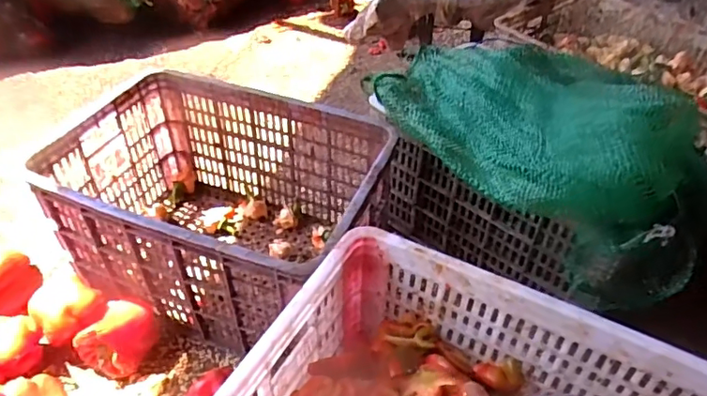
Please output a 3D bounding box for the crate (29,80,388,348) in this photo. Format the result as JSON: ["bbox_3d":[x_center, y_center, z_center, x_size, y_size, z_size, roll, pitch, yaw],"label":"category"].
[{"bbox_3d":[-0.221,0.028,0.957,0.510,0.297,0.365,15,44,13],"label":"crate"}]

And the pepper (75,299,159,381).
[{"bbox_3d":[-0.375,0.217,0.880,0.104,0.085,0.111,15,44,13],"label":"pepper"}]

